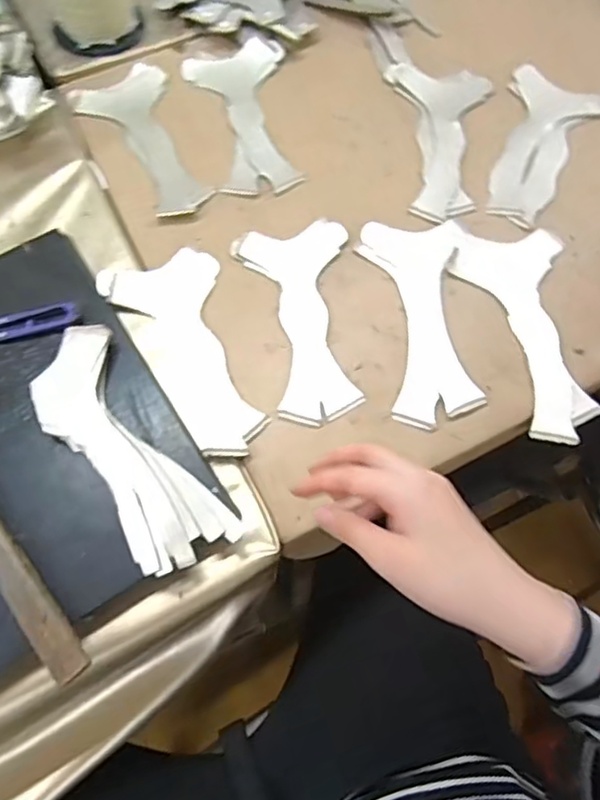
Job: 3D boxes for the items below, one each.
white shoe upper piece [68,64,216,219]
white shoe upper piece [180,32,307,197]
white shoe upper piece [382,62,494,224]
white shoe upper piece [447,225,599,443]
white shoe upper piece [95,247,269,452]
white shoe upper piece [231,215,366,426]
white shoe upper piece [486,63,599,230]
[{"bbox_3d":[-0.141,-0.255,0.618,0.089,0.006,0.180,-31,71,-13],"label":"white shoe upper piece"},{"bbox_3d":[-0.053,-0.283,0.629,0.095,0.006,0.186,-12,68,-6],"label":"white shoe upper piece"},{"bbox_3d":[0.148,-0.258,0.621,0.100,0.006,0.192,-6,68,-2],"label":"white shoe upper piece"},{"bbox_3d":[0.188,-0.060,0.537,0.098,0.005,0.199,-1,68,-1],"label":"white shoe upper piece"},{"bbox_3d":[-0.089,-0.040,0.524,0.092,0.012,0.189,-23,69,-10],"label":"white shoe upper piece"},{"bbox_3d":[0.002,-0.069,0.540,0.094,0.004,0.186,-8,67,-4],"label":"white shoe upper piece"},{"bbox_3d":[0.234,-0.245,0.617,0.089,0.005,0.189,20,68,8],"label":"white shoe upper piece"}]

